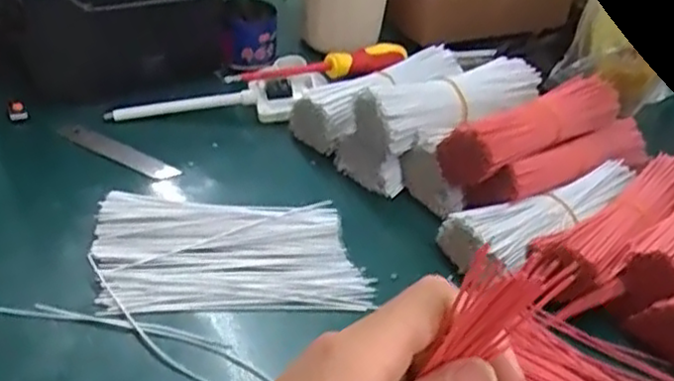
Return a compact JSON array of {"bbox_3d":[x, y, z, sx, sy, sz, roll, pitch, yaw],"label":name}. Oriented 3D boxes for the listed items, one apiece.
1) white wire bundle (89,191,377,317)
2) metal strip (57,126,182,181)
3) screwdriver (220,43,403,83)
[{"bbox_3d":[-0.063,0.032,0.414,0.154,0.018,0.093,0,34,-8],"label":"white wire bundle"},{"bbox_3d":[-0.155,-0.027,0.491,0.094,0.006,0.020,22,31,12],"label":"metal strip"},{"bbox_3d":[-0.012,-0.097,0.561,0.158,0.021,0.019,-16,40,-25],"label":"screwdriver"}]

